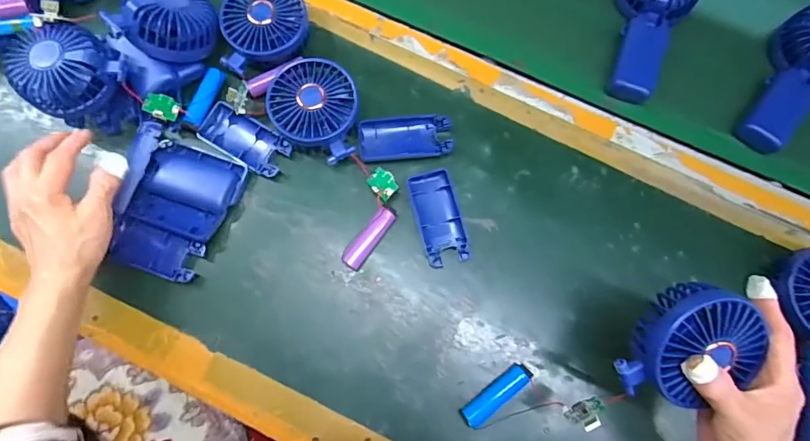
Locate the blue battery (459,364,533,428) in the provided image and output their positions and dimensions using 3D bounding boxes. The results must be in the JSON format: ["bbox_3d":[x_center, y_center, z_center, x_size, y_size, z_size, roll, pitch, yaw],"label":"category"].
[{"bbox_3d":[0.081,0.155,0.416,0.071,0.018,0.018,-35,79,-9],"label":"blue battery"}]

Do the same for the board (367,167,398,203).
[{"bbox_3d":[-0.021,-0.036,0.452,0.023,0.005,0.034,-43,61,1],"label":"board"}]

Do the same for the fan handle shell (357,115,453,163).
[{"bbox_3d":[0.001,-0.084,0.476,0.092,0.019,0.049,-2,76,-1],"label":"fan handle shell"}]

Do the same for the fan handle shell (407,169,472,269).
[{"bbox_3d":[0.033,-0.003,0.457,0.042,0.016,0.093,-15,77,-4],"label":"fan handle shell"}]

